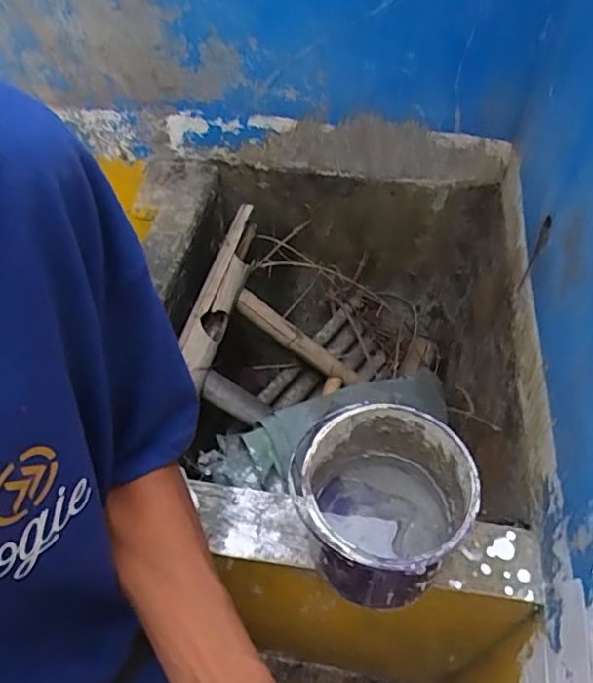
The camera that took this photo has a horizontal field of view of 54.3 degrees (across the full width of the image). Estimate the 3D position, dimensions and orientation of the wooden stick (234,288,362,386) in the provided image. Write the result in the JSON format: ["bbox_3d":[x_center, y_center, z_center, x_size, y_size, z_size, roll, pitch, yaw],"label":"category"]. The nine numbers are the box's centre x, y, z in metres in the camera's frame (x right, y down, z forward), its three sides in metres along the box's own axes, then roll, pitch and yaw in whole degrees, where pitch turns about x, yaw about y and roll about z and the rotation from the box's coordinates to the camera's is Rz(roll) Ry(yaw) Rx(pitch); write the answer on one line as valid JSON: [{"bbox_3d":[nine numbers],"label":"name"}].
[{"bbox_3d":[0.008,0.005,1.371,0.039,0.419,0.057,-26,43,35],"label":"wooden stick"}]

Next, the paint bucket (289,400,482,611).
[{"bbox_3d":[0.104,0.196,0.689,0.183,0.168,0.188,-1,53,1],"label":"paint bucket"}]

